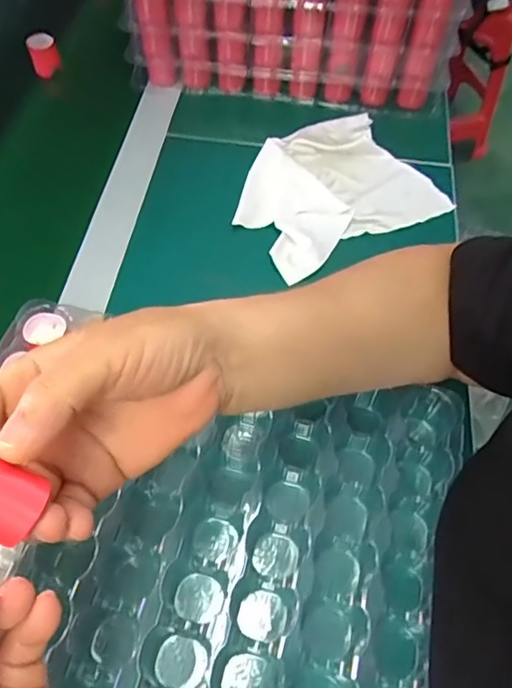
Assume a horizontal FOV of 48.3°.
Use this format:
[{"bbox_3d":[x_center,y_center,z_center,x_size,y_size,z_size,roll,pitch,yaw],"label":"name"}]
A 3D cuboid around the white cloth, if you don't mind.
[{"bbox_3d":[0.072,-0.156,0.561,0.191,0.031,0.152,-26,61,-16],"label":"white cloth"}]

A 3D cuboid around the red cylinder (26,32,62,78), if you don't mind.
[{"bbox_3d":[-0.244,-0.332,0.662,0.032,0.044,0.031,-20,59,-14],"label":"red cylinder"}]

